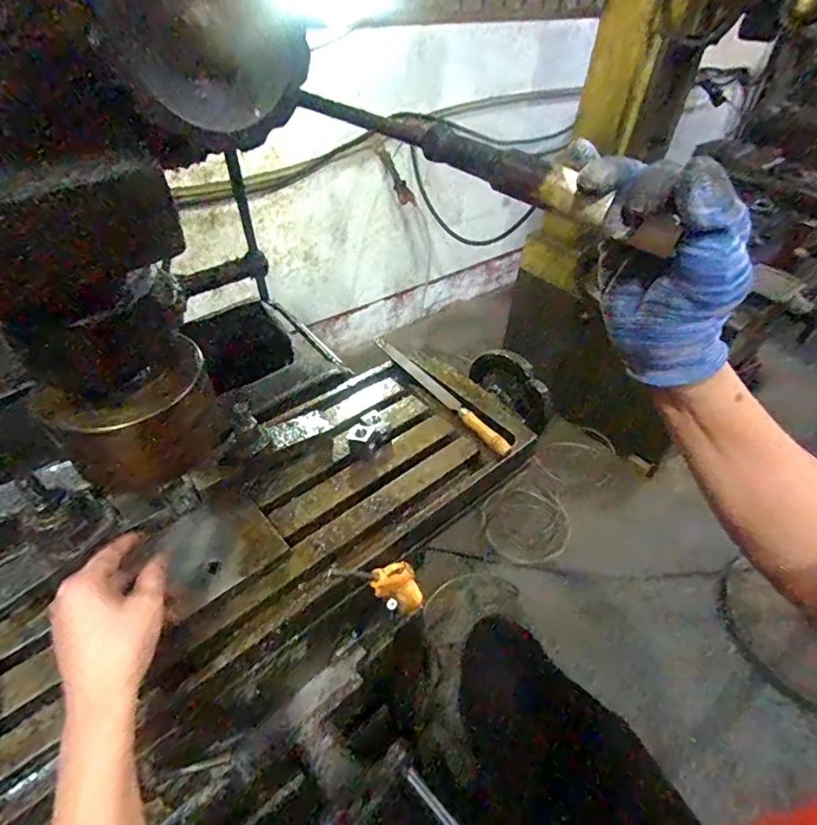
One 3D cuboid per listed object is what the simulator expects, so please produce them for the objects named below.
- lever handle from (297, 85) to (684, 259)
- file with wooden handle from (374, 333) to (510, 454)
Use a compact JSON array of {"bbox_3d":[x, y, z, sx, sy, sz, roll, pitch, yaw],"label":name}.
[{"bbox_3d":[0.031,-0.159,0.304,0.270,0.023,0.026,35,52,23],"label":"lever handle"},{"bbox_3d":[0.038,-0.035,0.670,0.026,0.022,0.289,-24,50,-25],"label":"file with wooden handle"}]

